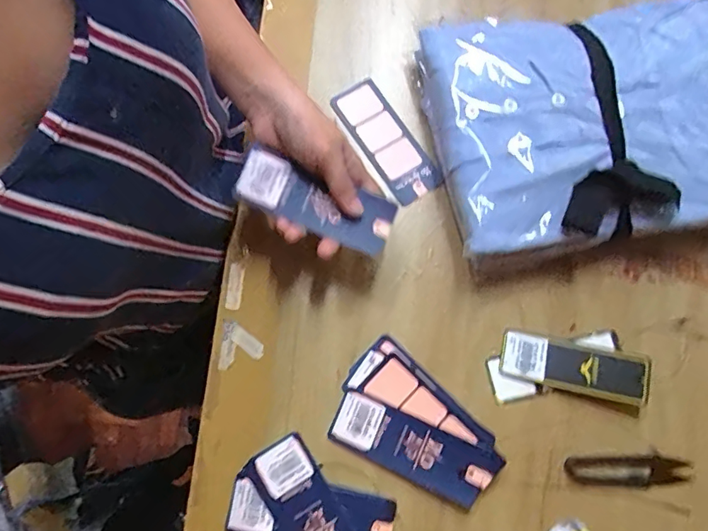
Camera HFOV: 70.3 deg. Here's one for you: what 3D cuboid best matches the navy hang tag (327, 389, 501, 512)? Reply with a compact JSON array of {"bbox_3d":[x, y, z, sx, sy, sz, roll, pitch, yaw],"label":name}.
[{"bbox_3d":[0.043,0.141,0.385,0.123,0.005,0.044,26,84,7],"label":"navy hang tag"}]

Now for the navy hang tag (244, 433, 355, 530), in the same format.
[{"bbox_3d":[-0.032,0.189,0.373,0.047,0.004,0.118,-31,81,-8],"label":"navy hang tag"}]

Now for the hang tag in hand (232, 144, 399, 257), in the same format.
[{"bbox_3d":[-0.030,-0.047,0.378,0.119,0.007,0.042,20,85,-1],"label":"hang tag in hand"}]

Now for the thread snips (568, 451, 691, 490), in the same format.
[{"bbox_3d":[0.215,0.161,0.394,0.097,0.006,0.025,-3,77,-2],"label":"thread snips"}]

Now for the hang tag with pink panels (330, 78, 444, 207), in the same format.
[{"bbox_3d":[0.026,-0.113,0.451,0.045,0.011,0.125,-32,77,-6],"label":"hang tag with pink panels"}]

